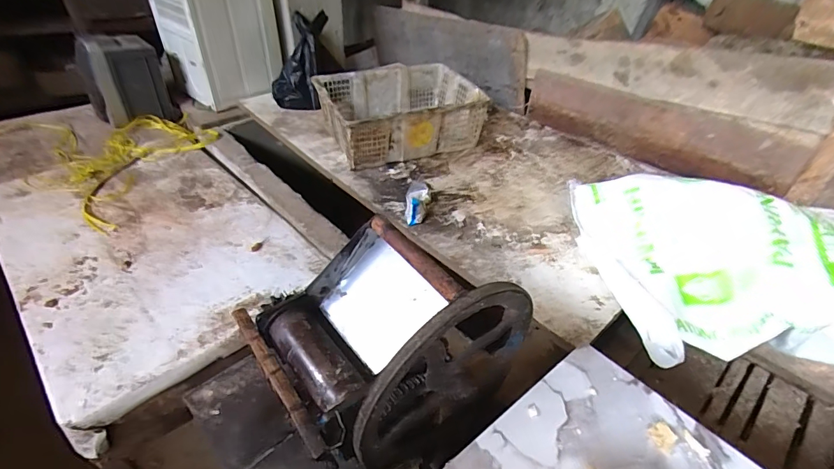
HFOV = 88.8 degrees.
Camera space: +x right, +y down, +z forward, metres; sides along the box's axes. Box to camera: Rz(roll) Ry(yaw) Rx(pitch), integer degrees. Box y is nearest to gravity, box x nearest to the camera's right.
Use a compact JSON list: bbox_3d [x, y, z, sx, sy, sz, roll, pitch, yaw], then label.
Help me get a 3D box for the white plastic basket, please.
[{"bbox_3d":[-0.058,-0.391,1.369,0.471,0.163,0.349,-15,43,-20],"label":"white plastic basket"}]

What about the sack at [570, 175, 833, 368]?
[{"bbox_3d":[0.652,0.066,0.806,0.654,0.175,0.395,9,40,7],"label":"sack"}]

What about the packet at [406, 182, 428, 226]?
[{"bbox_3d":[0.000,-0.081,1.083,0.058,0.061,0.136,5,40,3],"label":"packet"}]

